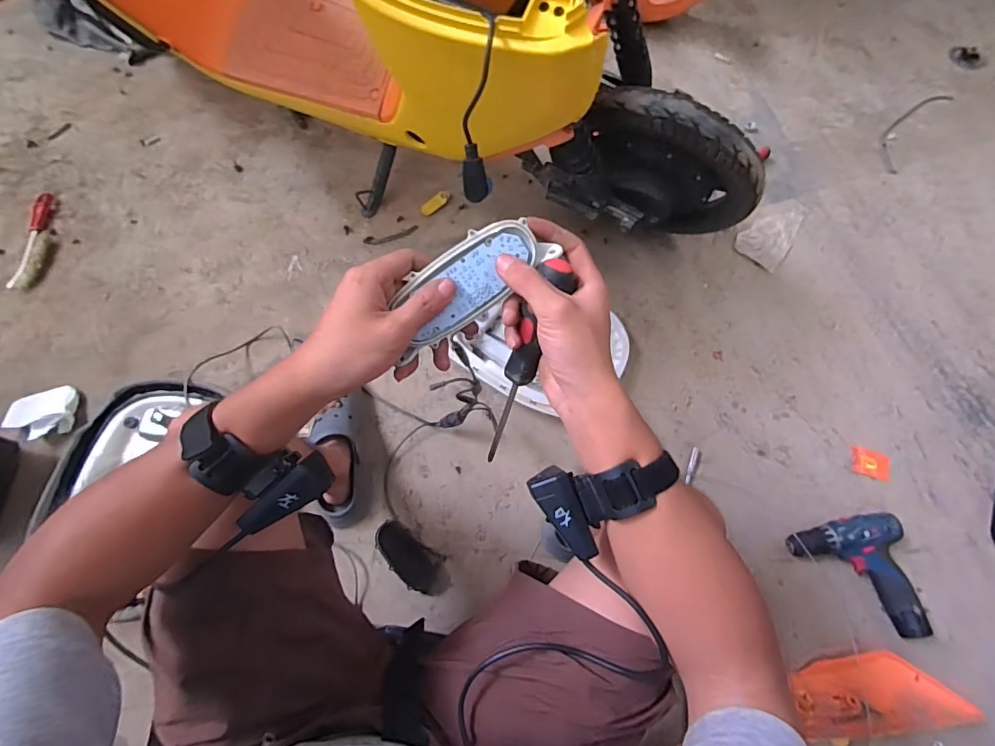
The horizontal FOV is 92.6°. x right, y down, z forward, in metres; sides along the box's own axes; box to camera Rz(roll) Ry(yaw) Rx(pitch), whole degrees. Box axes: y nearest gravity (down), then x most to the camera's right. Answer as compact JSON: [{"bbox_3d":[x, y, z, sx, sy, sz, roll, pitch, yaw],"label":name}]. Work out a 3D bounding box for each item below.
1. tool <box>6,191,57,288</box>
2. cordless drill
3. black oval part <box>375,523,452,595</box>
[{"bbox_3d":[-0.899,-0.261,0.936,0.059,0.018,0.215,-3,71,-1],"label":"tool"},{"bbox_3d":[0.593,0.340,0.793,0.175,0.056,0.187,-5,71,-2],"label":"cordless drill"},{"bbox_3d":[-0.142,0.310,0.789,0.145,0.012,0.064,32,74,10],"label":"black oval part"}]

